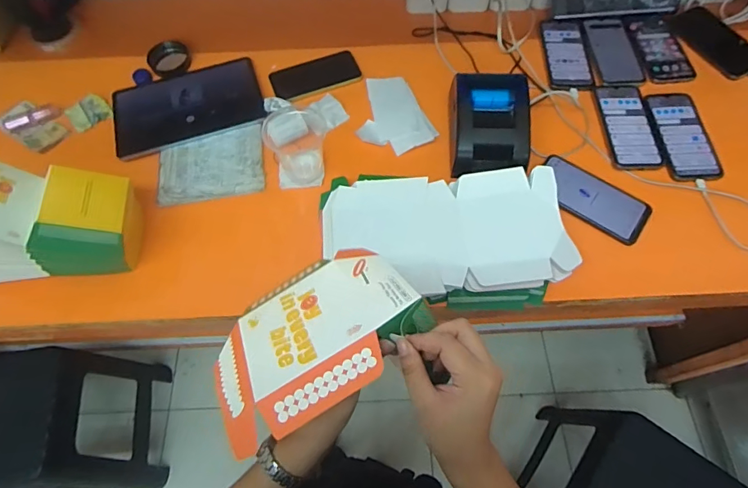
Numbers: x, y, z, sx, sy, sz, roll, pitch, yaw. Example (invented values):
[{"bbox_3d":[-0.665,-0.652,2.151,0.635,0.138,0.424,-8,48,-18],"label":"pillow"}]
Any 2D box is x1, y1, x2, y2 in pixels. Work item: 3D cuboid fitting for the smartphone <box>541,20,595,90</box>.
[{"bbox_3d":[0.351,-0.347,0.812,0.075,0.013,0.166,2,64,2],"label":"smartphone"}]

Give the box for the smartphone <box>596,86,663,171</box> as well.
[{"bbox_3d":[0.419,-0.197,0.734,0.077,0.008,0.169,-1,64,1],"label":"smartphone"}]

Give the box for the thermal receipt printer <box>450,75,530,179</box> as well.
[{"bbox_3d":[0.173,-0.181,0.676,0.114,0.073,0.156,-2,64,0],"label":"thermal receipt printer"}]

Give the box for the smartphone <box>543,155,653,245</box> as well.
[{"bbox_3d":[0.332,-0.072,0.676,0.164,0.007,0.082,33,69,16],"label":"smartphone"}]

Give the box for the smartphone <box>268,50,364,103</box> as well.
[{"bbox_3d":[-0.106,-0.303,0.800,0.155,0.010,0.092,-22,65,-9],"label":"smartphone"}]

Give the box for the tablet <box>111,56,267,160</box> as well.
[{"bbox_3d":[-0.323,-0.244,0.765,0.248,0.016,0.164,-18,65,-8],"label":"tablet"}]

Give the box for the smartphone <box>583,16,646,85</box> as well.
[{"bbox_3d":[0.437,-0.354,0.809,0.079,0.004,0.171,-1,64,0],"label":"smartphone"}]

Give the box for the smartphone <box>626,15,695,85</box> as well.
[{"bbox_3d":[0.525,-0.365,0.814,0.088,0.005,0.172,-1,64,1],"label":"smartphone"}]

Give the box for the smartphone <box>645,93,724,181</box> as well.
[{"bbox_3d":[0.507,-0.180,0.725,0.083,0.006,0.172,-2,64,0],"label":"smartphone"}]

